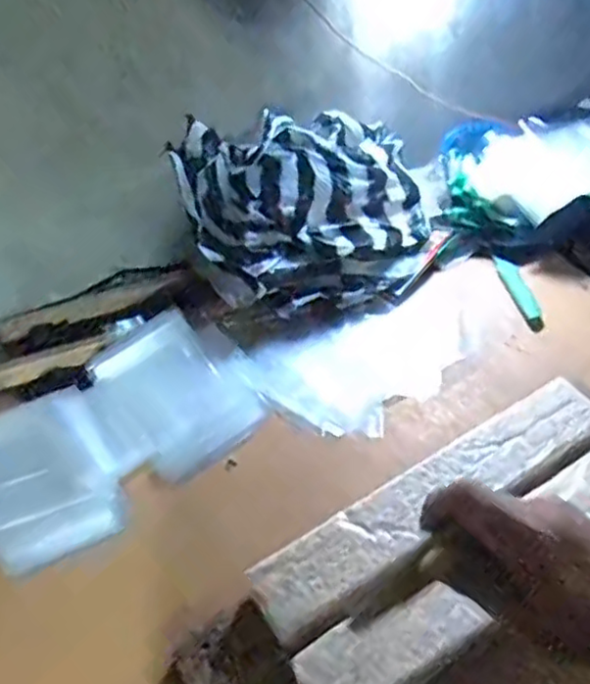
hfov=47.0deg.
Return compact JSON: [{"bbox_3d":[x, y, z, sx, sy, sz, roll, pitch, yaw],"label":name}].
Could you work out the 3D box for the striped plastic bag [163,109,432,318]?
[{"bbox_3d":[0.027,-0.160,0.832,0.299,0.186,0.183,-20,50,-12],"label":"striped plastic bag"}]

